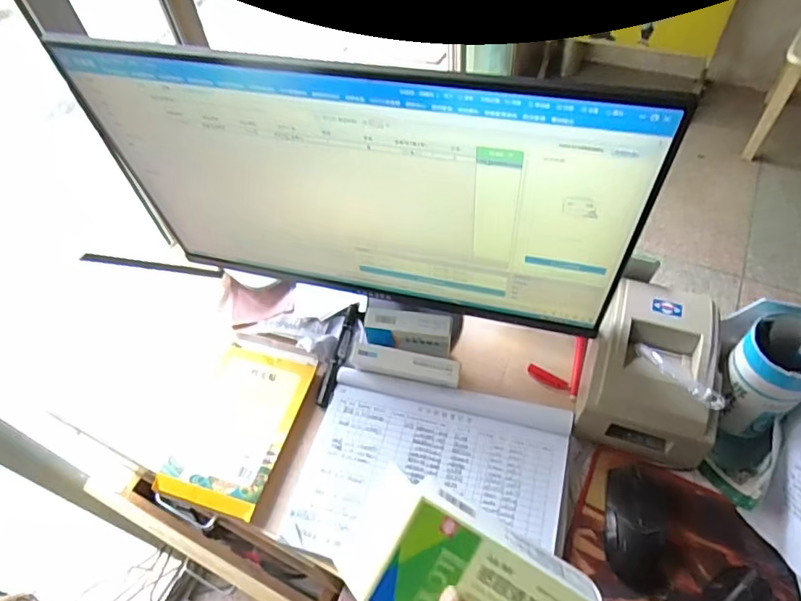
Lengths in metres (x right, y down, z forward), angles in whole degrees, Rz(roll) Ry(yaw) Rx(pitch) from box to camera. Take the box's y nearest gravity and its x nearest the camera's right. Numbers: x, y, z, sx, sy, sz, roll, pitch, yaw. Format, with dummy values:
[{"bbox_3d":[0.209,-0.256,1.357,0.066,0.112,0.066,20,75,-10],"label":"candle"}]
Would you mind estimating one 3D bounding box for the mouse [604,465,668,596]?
[{"bbox_3d":[0.247,0.232,0.558,0.067,0.035,0.120,5,54,8],"label":"mouse"}]

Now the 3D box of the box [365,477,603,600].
[{"bbox_3d":[0.058,0.211,0.388,0.138,0.031,0.095,31,90,11],"label":"box"}]

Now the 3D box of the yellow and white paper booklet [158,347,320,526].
[{"bbox_3d":[-0.204,0.148,0.658,0.143,0.010,0.199,12,55,13],"label":"yellow and white paper booklet"}]

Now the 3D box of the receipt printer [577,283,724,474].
[{"bbox_3d":[0.279,0.075,0.608,0.134,0.101,0.178,14,56,14],"label":"receipt printer"}]

